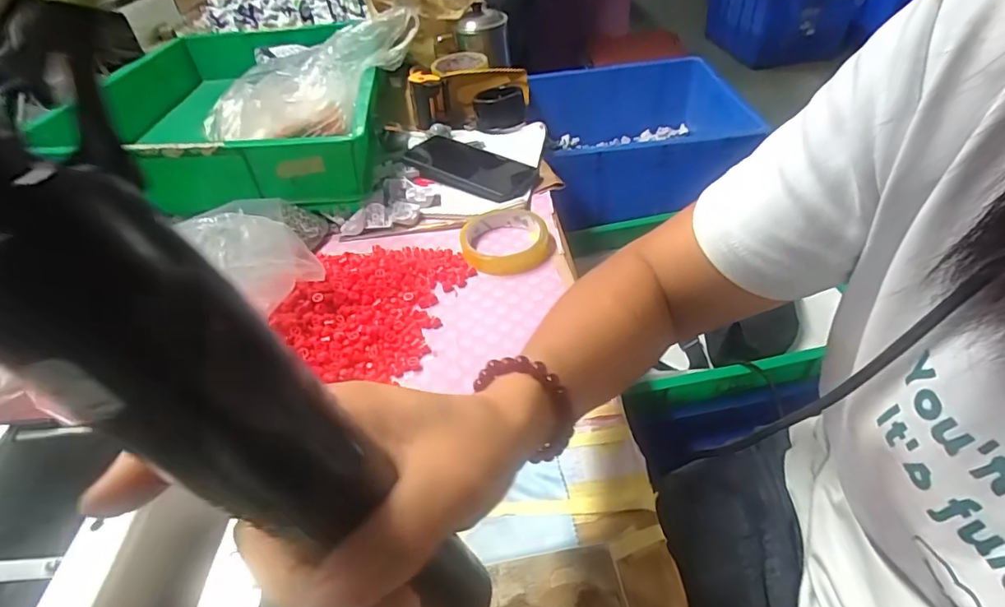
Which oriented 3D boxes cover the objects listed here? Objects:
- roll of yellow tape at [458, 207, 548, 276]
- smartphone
[{"bbox_3d":[0.000,-0.069,0.526,0.085,0.022,0.092,-3,44,3],"label":"roll of yellow tape"},{"bbox_3d":[-0.040,-0.169,0.634,0.171,0.011,0.084,28,54,31],"label":"smartphone"}]

